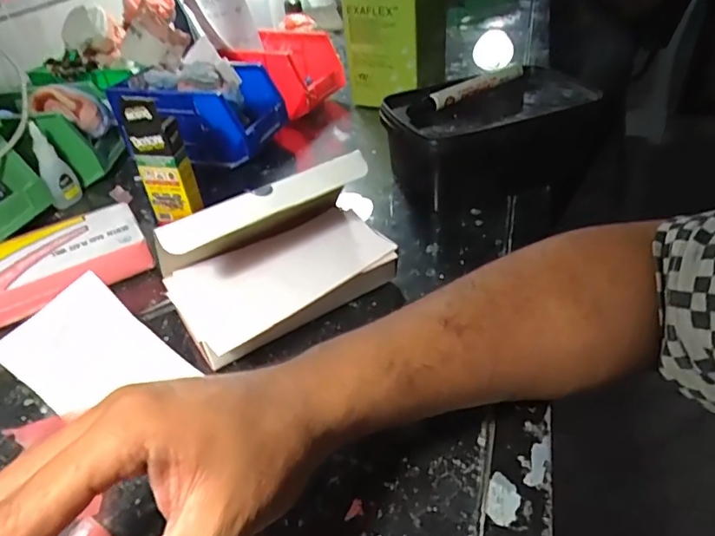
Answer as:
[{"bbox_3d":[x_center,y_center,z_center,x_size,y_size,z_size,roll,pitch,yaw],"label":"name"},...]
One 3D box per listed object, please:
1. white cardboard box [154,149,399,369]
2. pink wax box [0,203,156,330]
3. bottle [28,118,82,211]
[{"bbox_3d":[-0.054,-0.012,0.363,0.153,0.095,0.084,-20,40,-18],"label":"white cardboard box"},{"bbox_3d":[-0.253,0.001,0.428,0.151,0.034,0.084,-21,40,-20],"label":"pink wax box"},{"bbox_3d":[-0.309,-0.105,0.530,0.029,0.084,0.030,-24,41,-22],"label":"bottle"}]

